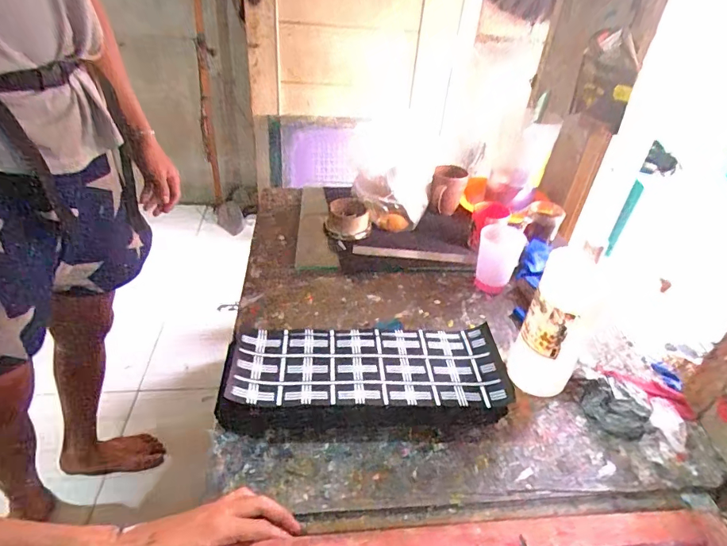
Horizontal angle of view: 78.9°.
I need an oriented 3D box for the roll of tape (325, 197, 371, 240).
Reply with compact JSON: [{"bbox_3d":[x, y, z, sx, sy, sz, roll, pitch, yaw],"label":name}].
[{"bbox_3d":[-0.032,-0.117,0.926,0.091,0.052,0.093,3,36,-2],"label":"roll of tape"}]

